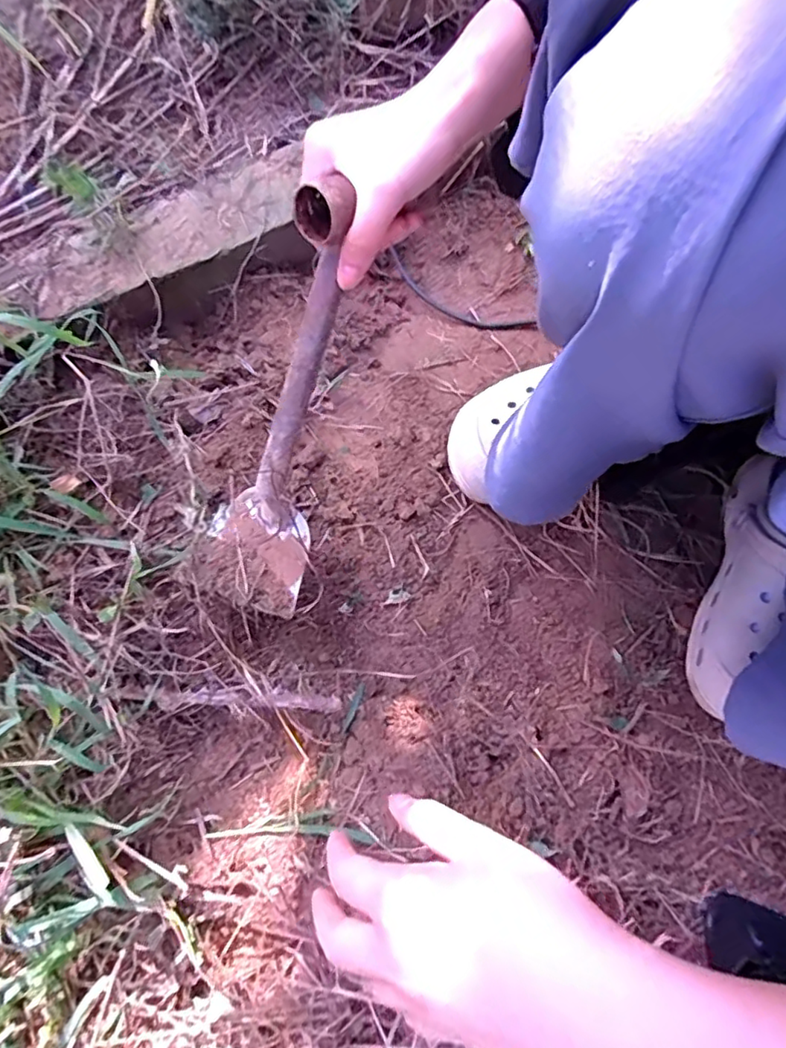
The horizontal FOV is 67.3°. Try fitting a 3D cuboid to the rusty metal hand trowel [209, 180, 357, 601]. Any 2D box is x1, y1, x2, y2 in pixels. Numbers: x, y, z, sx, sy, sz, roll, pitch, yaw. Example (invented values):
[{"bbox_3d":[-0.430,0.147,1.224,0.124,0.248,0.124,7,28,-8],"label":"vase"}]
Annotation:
[{"bbox_3d":[-0.070,-0.074,0.380,0.080,0.261,0.048,20,29,4],"label":"rusty metal hand trowel"}]

